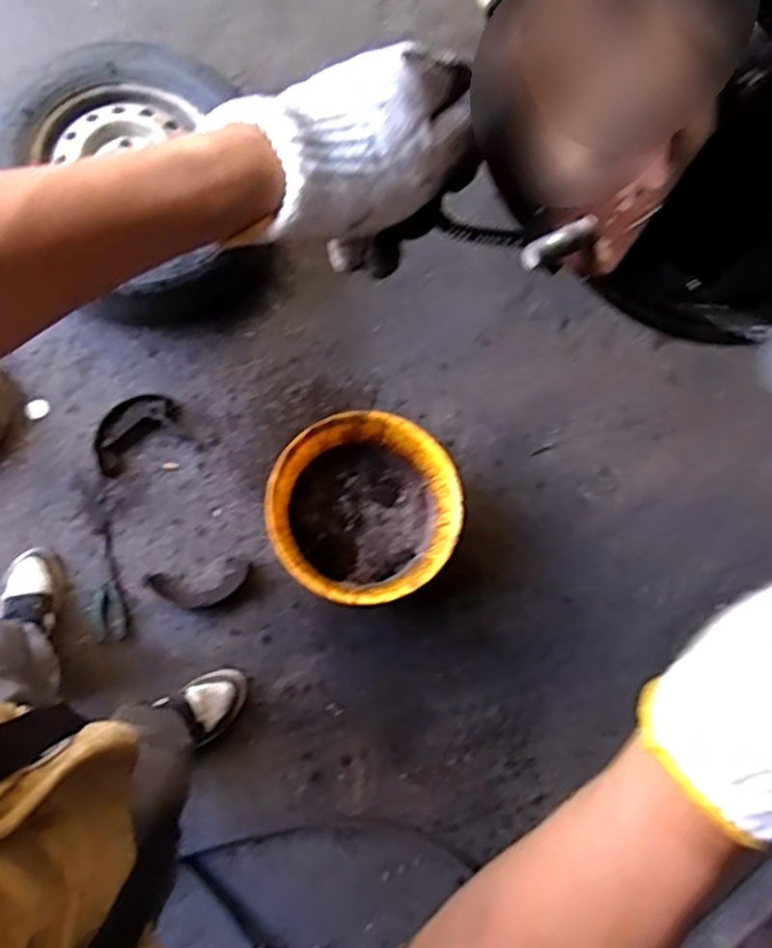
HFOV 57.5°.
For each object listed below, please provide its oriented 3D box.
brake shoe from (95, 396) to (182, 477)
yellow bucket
[{"bbox_3d":[-0.493,-0.081,1.376,0.111,0.045,0.191,40,76,2],"label":"brake shoe"},{"bbox_3d":[-0.039,0.070,1.357,0.348,0.133,0.360,2,78,-9],"label":"yellow bucket"}]

